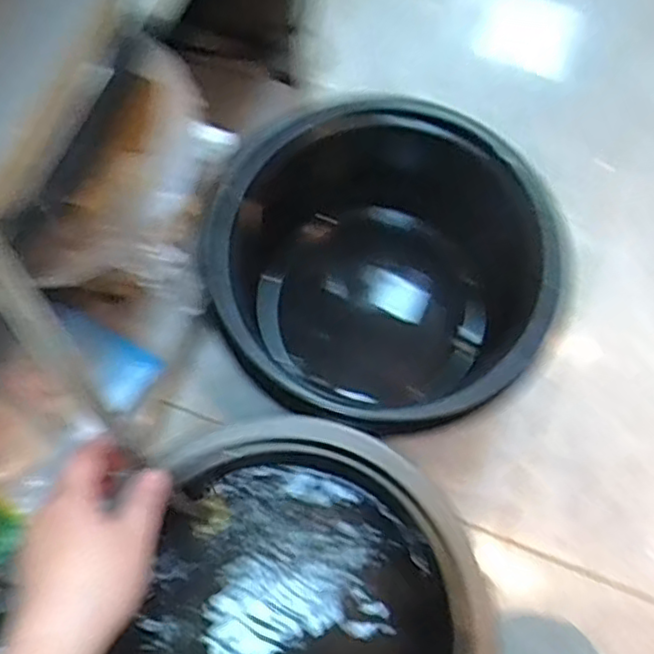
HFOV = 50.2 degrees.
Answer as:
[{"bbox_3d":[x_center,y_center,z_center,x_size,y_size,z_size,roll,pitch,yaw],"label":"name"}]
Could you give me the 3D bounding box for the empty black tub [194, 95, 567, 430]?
[{"bbox_3d":[0.052,-0.052,0.719,0.323,0.178,0.330,0,72,-1],"label":"empty black tub"}]

